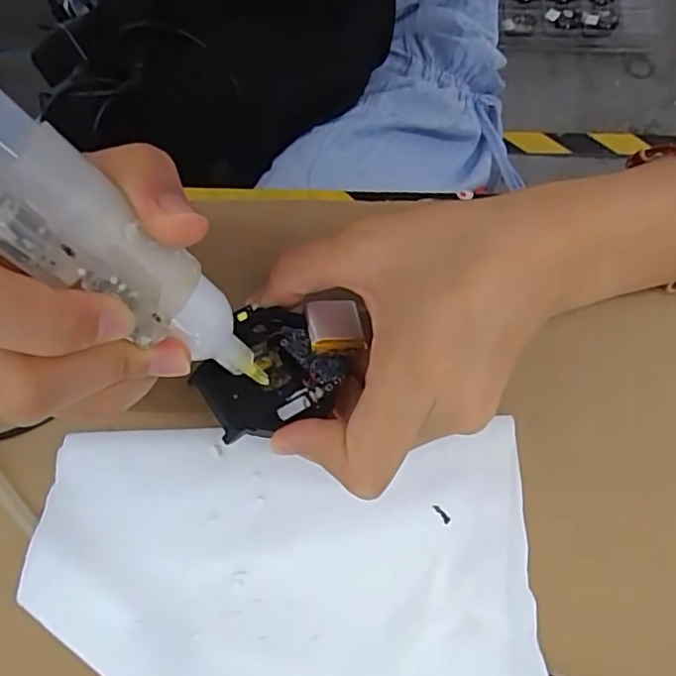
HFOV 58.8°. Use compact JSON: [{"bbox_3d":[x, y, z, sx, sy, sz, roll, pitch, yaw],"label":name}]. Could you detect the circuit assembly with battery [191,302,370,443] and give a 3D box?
[{"bbox_3d":[-0.019,0.008,0.218,0.062,0.016,0.044,-21,80,-4],"label":"circuit assembly with battery"}]

